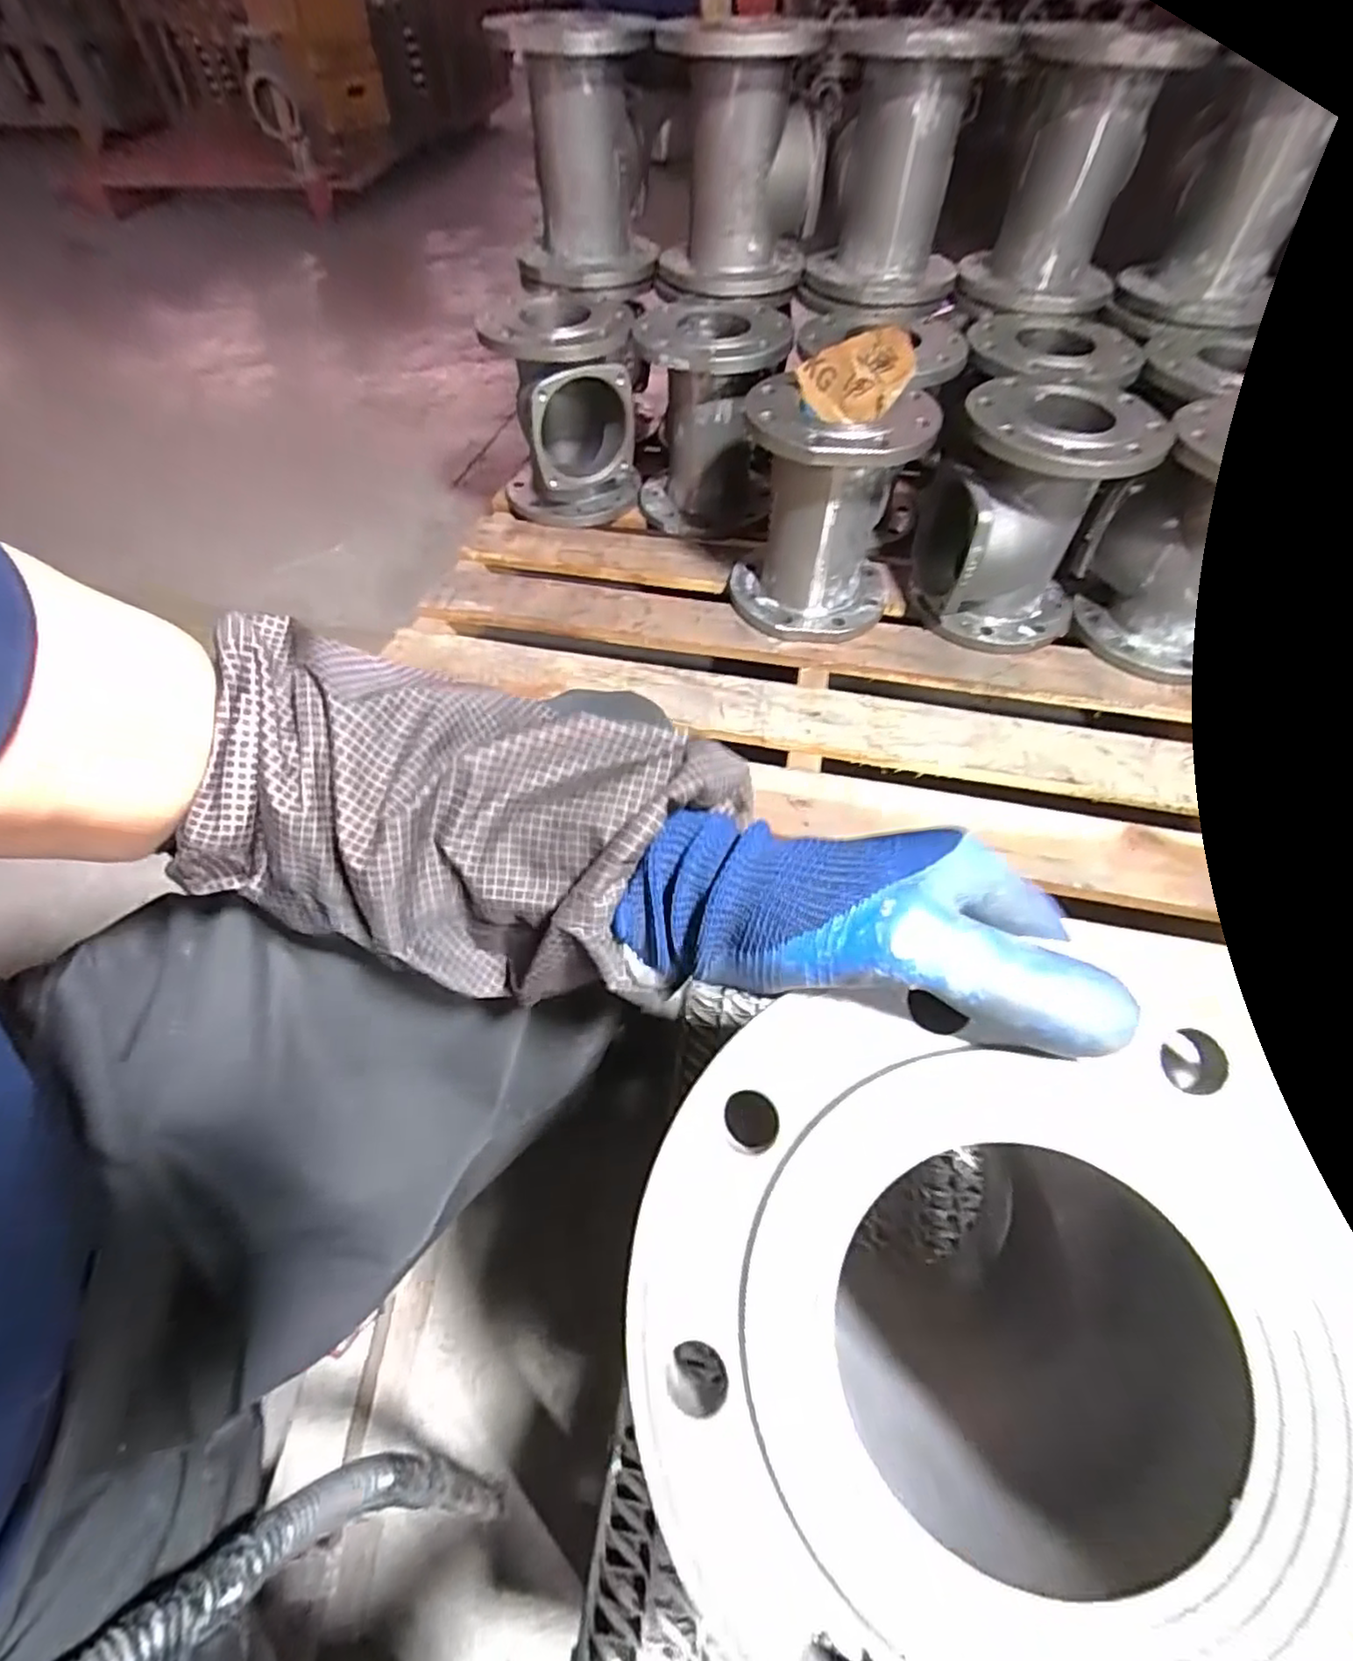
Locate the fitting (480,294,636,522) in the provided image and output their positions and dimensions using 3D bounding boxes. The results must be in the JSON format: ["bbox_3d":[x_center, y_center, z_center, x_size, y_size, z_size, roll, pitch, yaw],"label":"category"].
[{"bbox_3d":[-0.169,-0.615,1.011,0.203,0.268,0.209,-8,55,-6],"label":"fitting"}]

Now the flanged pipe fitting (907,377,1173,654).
[{"bbox_3d":[0.422,-0.380,0.828,0.206,0.252,0.192,8,55,5],"label":"flanged pipe fitting"}]

